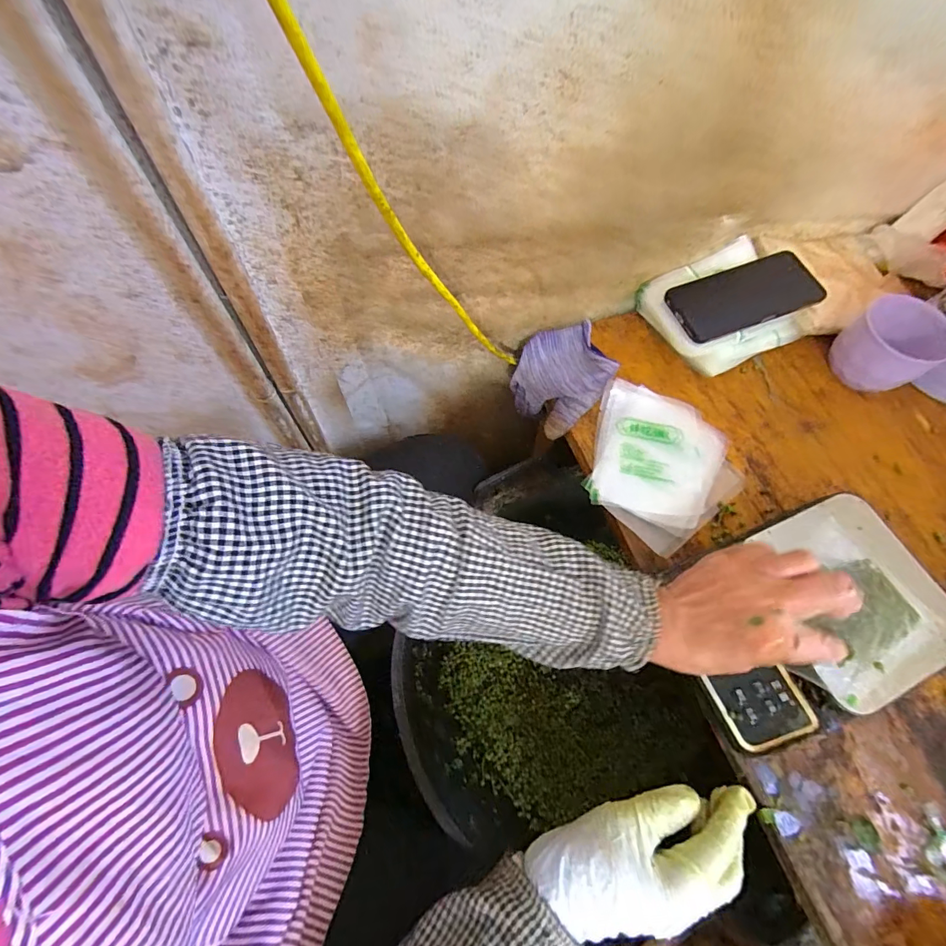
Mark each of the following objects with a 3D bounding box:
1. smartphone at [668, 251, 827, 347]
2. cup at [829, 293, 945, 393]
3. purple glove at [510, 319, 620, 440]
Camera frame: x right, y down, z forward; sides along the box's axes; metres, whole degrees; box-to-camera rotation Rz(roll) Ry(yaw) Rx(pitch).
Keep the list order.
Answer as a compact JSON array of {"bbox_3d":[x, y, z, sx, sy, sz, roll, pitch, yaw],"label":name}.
[{"bbox_3d":[0.303,-0.199,0.489,0.161,0.008,0.074,-20,74,-3],"label":"smartphone"},{"bbox_3d":[0.471,-0.142,0.495,0.074,0.073,0.087,-33,71,-15],"label":"cup"},{"bbox_3d":[0.104,-0.102,0.505,0.103,0.061,0.119,-23,69,-11],"label":"purple glove"}]

